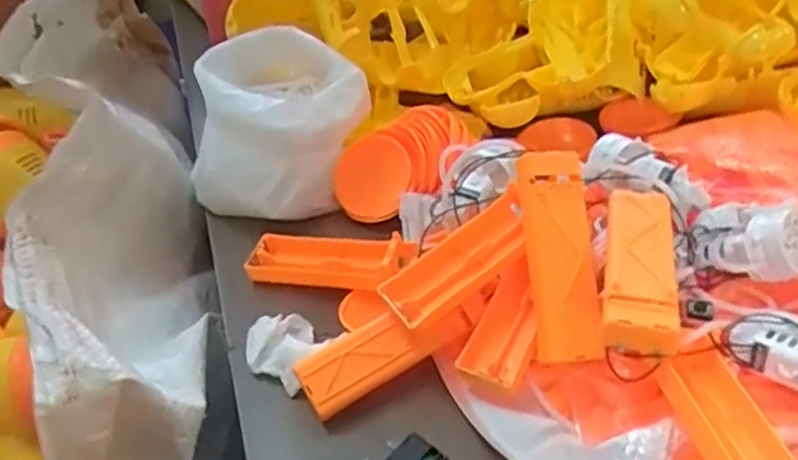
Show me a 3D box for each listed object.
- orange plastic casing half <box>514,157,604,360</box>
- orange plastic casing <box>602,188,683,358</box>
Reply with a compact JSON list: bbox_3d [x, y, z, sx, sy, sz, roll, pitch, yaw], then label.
[{"bbox_3d":[0.085,0.012,0.365,0.035,0.010,0.109,-5,78,0],"label":"orange plastic casing half"},{"bbox_3d":[0.121,0.016,0.350,0.033,0.025,0.110,8,43,13],"label":"orange plastic casing"}]

